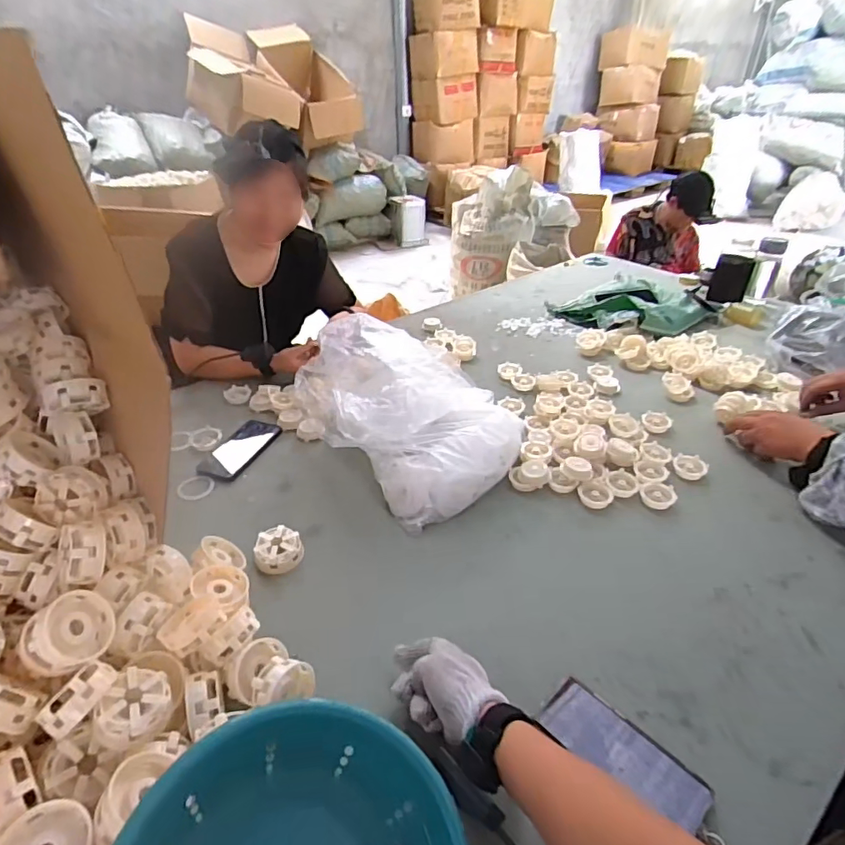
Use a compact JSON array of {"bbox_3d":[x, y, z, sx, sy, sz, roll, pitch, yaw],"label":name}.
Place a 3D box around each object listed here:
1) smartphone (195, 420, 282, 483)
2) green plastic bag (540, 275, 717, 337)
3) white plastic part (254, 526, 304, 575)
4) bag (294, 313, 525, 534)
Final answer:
[{"bbox_3d":[-0.330,0.047,0.948,0.074,0.011,0.169,10,36,16],"label":"smartphone"},{"bbox_3d":[0.564,-0.325,1.387,0.329,0.071,0.355,-24,41,-29],"label":"green plastic bag"},{"bbox_3d":[-0.200,0.181,0.730,0.063,0.031,0.063,-6,35,-7],"label":"white plastic part"},{"bbox_3d":[-0.009,-0.042,0.933,0.348,0.166,0.419,-18,38,-23],"label":"bag"}]

